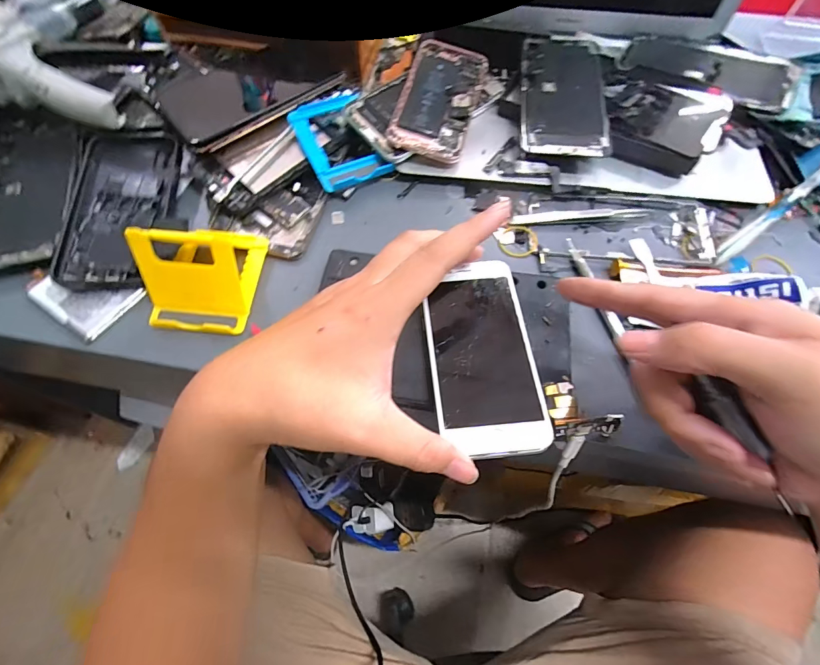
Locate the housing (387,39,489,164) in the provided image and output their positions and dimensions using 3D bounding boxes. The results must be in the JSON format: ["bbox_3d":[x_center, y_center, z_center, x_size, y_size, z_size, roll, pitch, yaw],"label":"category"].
[{"bbox_3d":[0.028,-0.218,0.356,0.066,0.011,0.138,15,70,0],"label":"housing"}]

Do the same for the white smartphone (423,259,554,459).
[{"bbox_3d":[0.046,0.011,0.252,0.065,0.006,0.132,-4,64,-2],"label":"white smartphone"}]

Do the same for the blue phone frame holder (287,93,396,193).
[{"bbox_3d":[-0.063,-0.169,0.346,0.065,0.012,0.089,-24,80,-13],"label":"blue phone frame holder"}]

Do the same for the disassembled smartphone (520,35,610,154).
[{"bbox_3d":[0.140,-0.223,0.357,0.073,0.010,0.153,5,68,4],"label":"disassembled smartphone"}]

